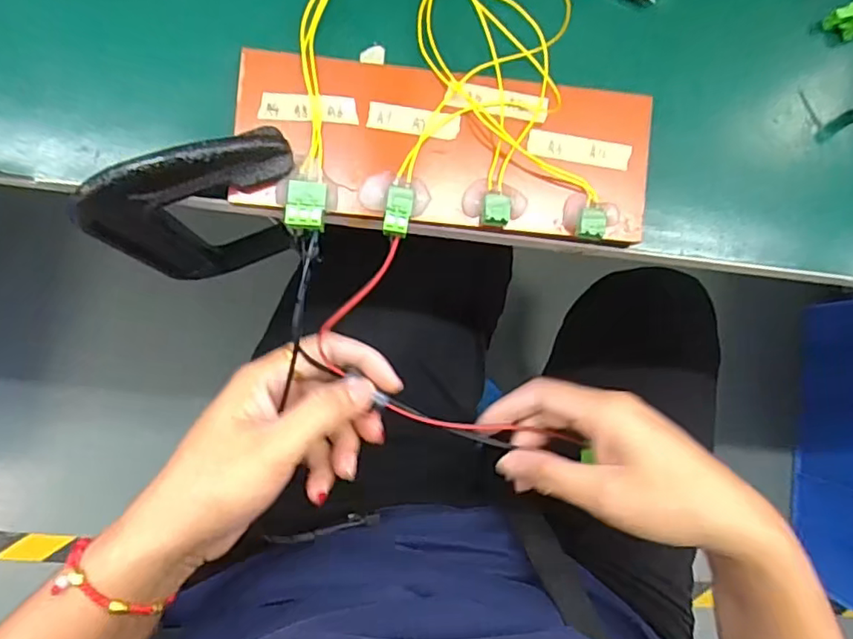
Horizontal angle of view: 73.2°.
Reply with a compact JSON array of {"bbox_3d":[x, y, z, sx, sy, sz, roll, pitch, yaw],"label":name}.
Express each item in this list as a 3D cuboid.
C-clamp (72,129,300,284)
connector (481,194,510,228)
[{"bbox_3d":[-0.111,-0.053,0.307,0.096,0.160,0.022,-20,89,-5],"label":"C-clamp"},{"bbox_3d":[0.032,-0.051,0.266,0.013,0.005,0.016,7,87,-4],"label":"connector"}]

